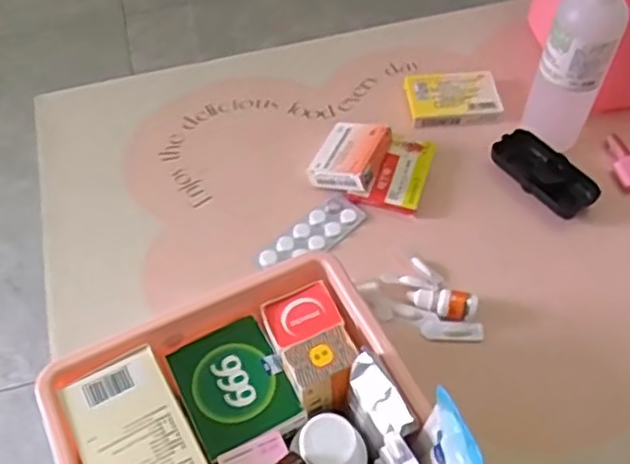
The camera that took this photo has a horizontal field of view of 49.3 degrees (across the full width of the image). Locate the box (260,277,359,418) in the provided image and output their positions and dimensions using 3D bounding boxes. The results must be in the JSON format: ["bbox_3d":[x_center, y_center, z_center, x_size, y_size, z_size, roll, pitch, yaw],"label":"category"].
[{"bbox_3d":[-0.002,0.087,0.518,0.053,0.052,0.083,-20,57,-13],"label":"box"}]

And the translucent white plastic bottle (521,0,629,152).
[{"bbox_3d":[0.250,-0.163,0.663,0.061,0.207,0.050,21,57,15],"label":"translucent white plastic bottle"}]

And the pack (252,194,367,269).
[{"bbox_3d":[-0.005,0.003,0.673,0.114,0.005,0.043,-36,62,-22],"label":"pack"}]

